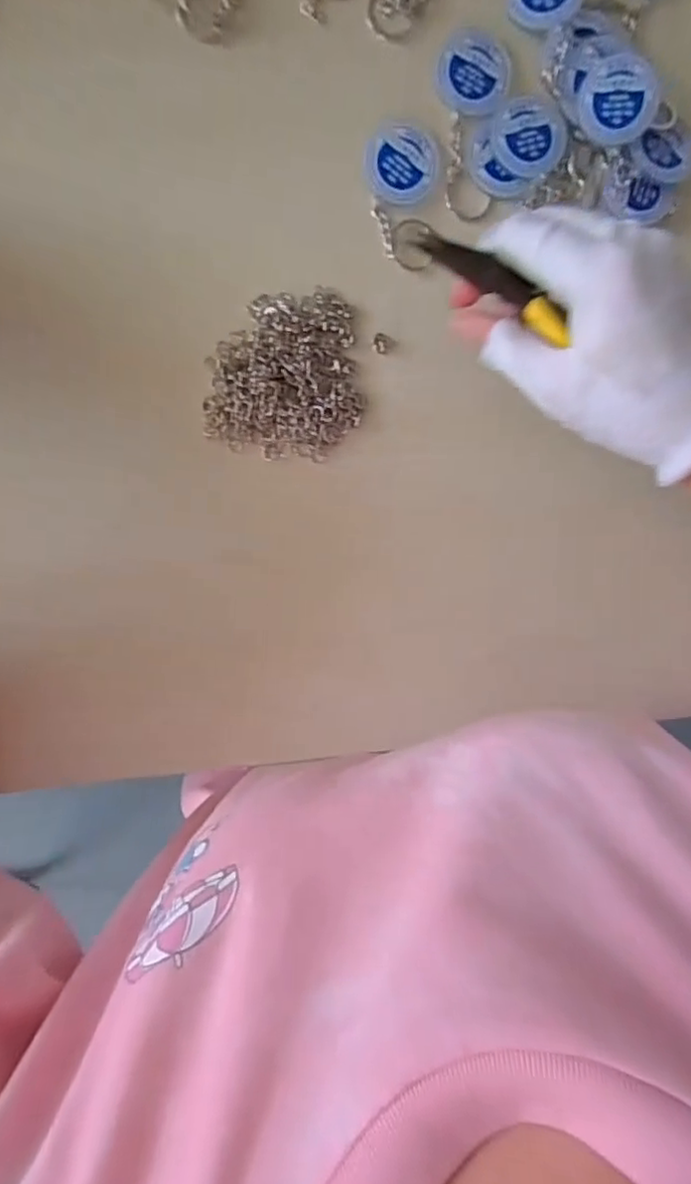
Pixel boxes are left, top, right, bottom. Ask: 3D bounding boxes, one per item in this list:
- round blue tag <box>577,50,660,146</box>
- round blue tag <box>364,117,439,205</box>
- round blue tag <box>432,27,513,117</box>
[{"bbox_3d":[0.133,-0.239,0.293,0.036,0.006,0.036,2,107,5],"label":"round blue tag"},{"bbox_3d":[0.028,-0.213,0.296,0.035,0.004,0.038,-1,97,-5],"label":"round blue tag"},{"bbox_3d":[0.063,-0.254,0.293,0.036,0.004,0.039,-1,97,-5],"label":"round blue tag"}]

